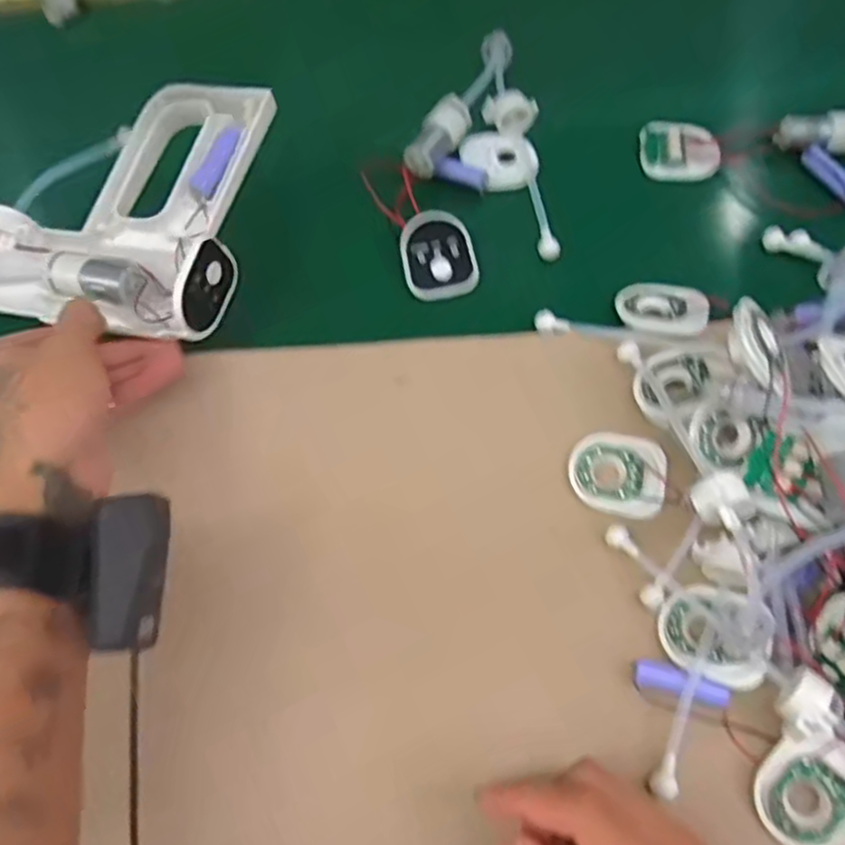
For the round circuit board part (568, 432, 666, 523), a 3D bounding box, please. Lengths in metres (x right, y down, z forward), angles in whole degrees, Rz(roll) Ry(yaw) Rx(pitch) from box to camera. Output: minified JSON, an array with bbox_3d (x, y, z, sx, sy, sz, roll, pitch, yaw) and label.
[{"bbox_3d":[0.120,0.031,0.444,0.059,0.007,0.051,18,69,10],"label":"round circuit board part"}]

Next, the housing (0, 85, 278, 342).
[{"bbox_3d":[-0.212,-0.147,0.478,0.209,0.069,0.175,14,68,7],"label":"housing"}]

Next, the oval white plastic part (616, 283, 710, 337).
[{"bbox_3d":[0.161,-0.077,0.482,0.058,0.008,0.058,15,48,19],"label":"oval white plastic part"}]

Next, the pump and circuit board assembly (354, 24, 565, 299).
[{"bbox_3d":[0.025,-0.200,0.535,0.124,0.027,0.230,-4,67,1],"label":"pump and circuit board assembly"}]

